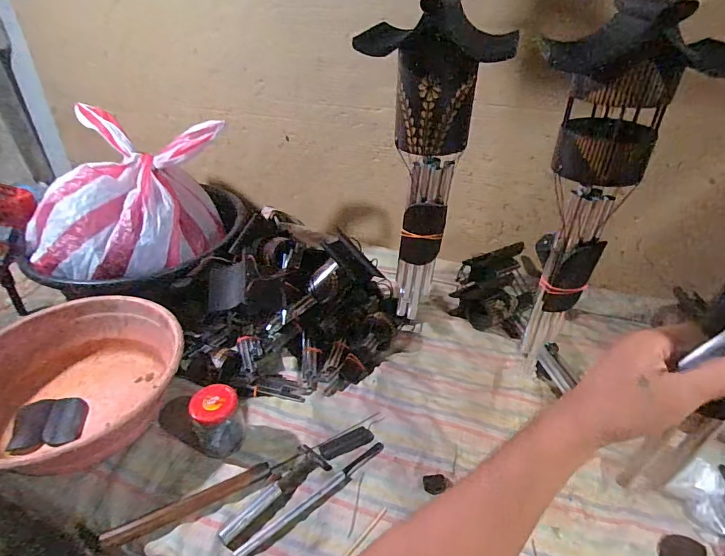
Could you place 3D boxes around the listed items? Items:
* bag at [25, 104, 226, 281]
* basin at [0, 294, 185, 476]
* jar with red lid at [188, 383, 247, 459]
[{"bbox_3d":[-0.471,-0.160,0.855,0.354,0.252,0.262,-23,40,-31],"label":"bag"},{"bbox_3d":[-0.462,0.173,0.699,0.306,0.160,0.306,0,34,0],"label":"basin"},{"bbox_3d":[-0.212,0.210,0.637,0.069,0.090,0.060,-16,37,-23],"label":"jar with red lid"}]

